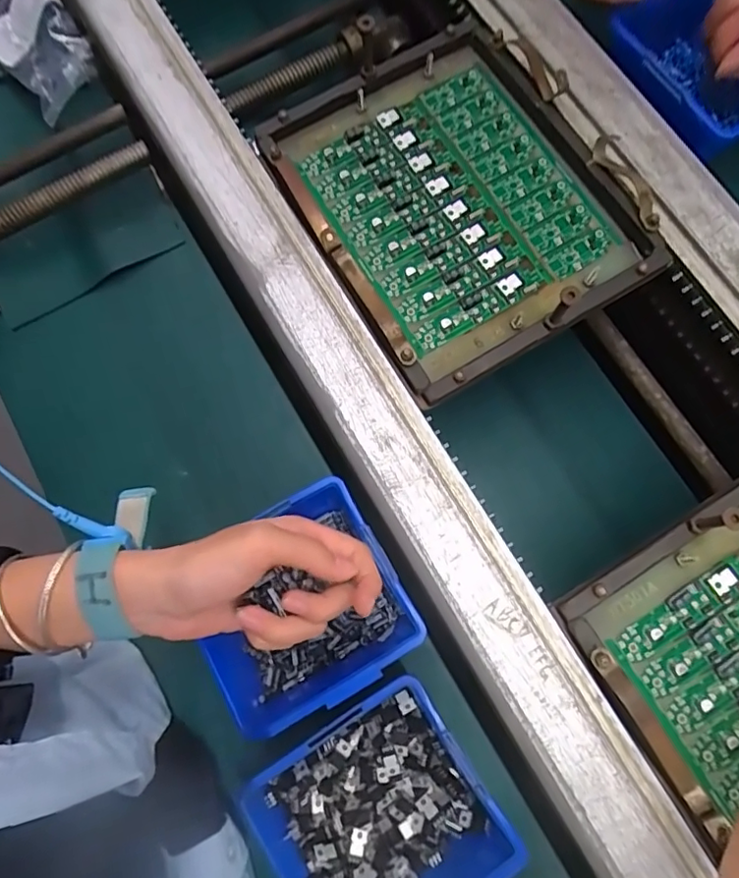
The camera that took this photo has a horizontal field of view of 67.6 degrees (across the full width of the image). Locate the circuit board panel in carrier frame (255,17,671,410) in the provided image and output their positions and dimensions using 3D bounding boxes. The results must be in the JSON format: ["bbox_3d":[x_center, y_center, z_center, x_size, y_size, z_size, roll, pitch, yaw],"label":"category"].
[{"bbox_3d":[0.055,-0.156,0.345,0.183,0.024,0.215,-30,78,-10],"label":"circuit board panel in carrier frame"}]

